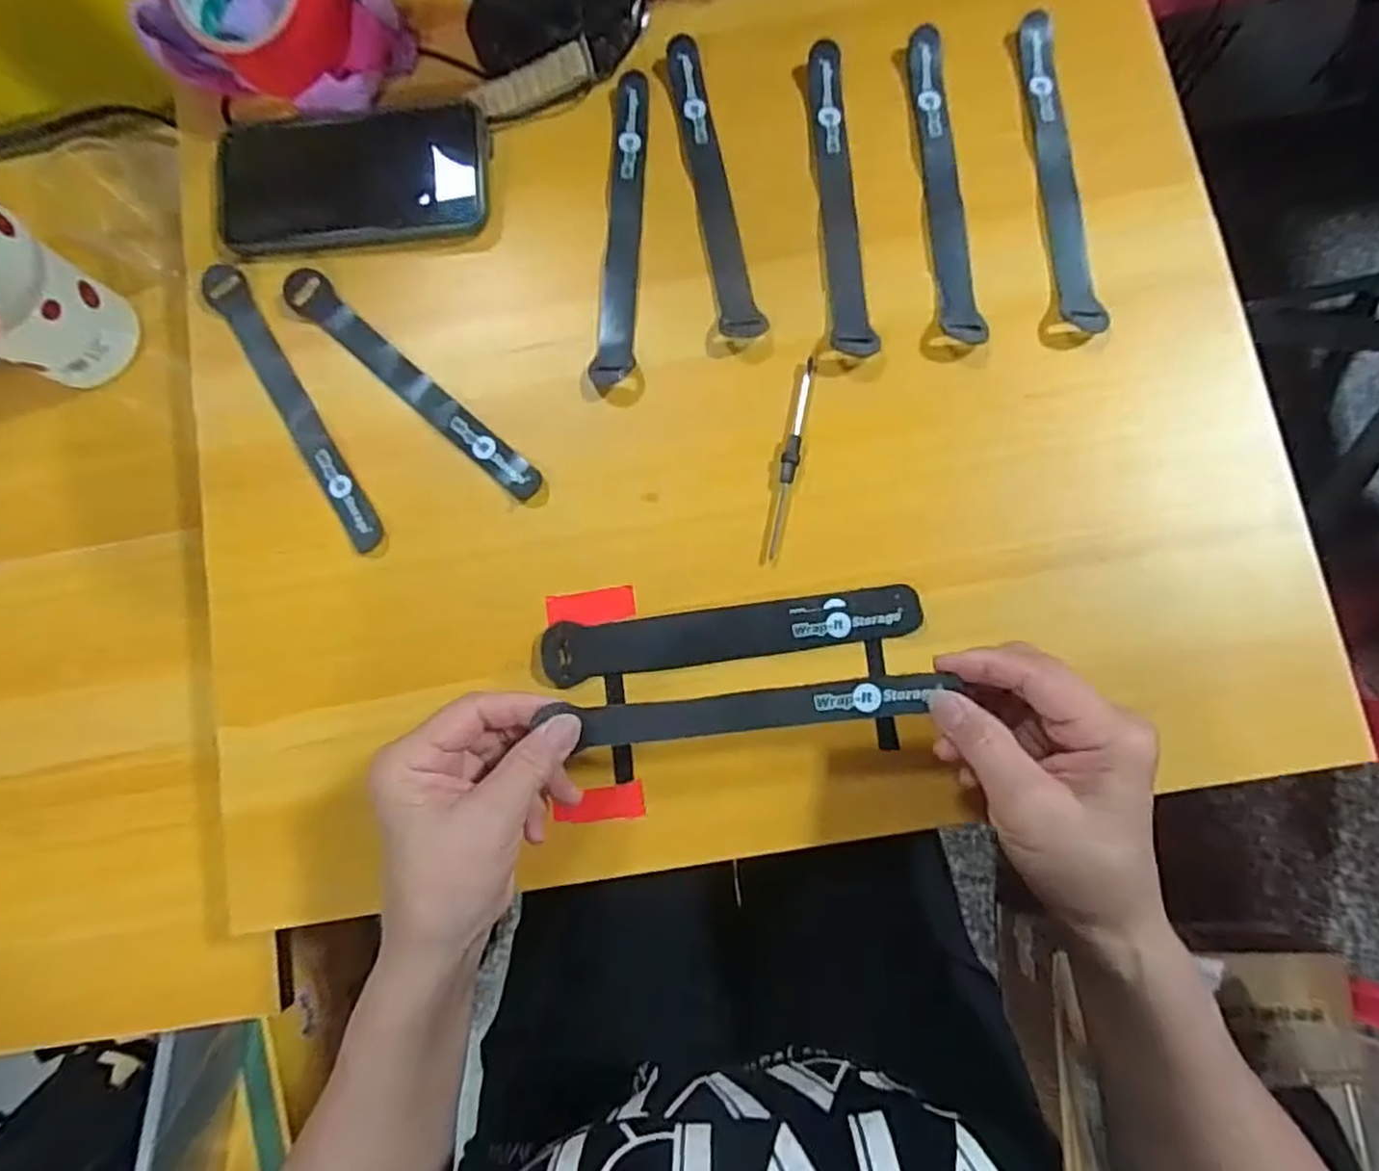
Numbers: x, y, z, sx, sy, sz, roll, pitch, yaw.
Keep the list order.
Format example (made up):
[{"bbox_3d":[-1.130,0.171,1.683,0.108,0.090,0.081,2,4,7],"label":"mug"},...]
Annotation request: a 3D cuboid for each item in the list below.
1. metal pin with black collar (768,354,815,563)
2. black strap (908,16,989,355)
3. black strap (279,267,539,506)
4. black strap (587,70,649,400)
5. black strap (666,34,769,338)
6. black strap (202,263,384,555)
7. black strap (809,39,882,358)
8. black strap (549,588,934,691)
[{"bbox_3d":[0.055,-0.070,0.388,0.009,0.007,0.110,14,83,7],"label":"metal pin with black collar"},{"bbox_3d":[0.143,-0.228,0.405,0.022,0.005,0.190,-6,81,4],"label":"black strap"},{"bbox_3d":[-0.161,-0.116,0.413,0.195,0.008,0.024,42,87,9],"label":"black strap"},{"bbox_3d":[-0.038,-0.207,0.417,0.023,0.012,0.195,4,83,3],"label":"black strap"},{"bbox_3d":[0.012,-0.232,0.417,0.023,0.006,0.191,-13,81,3],"label":"black strap"},{"bbox_3d":[-0.230,-0.106,0.417,0.022,0.006,0.197,-32,81,-11],"label":"black strap"},{"bbox_3d":[0.086,-0.221,0.408,0.024,0.005,0.189,-3,81,4],"label":"black strap"},{"bbox_3d":[0.021,0.025,0.383,0.197,0.004,0.031,-9,81,3],"label":"black strap"}]

